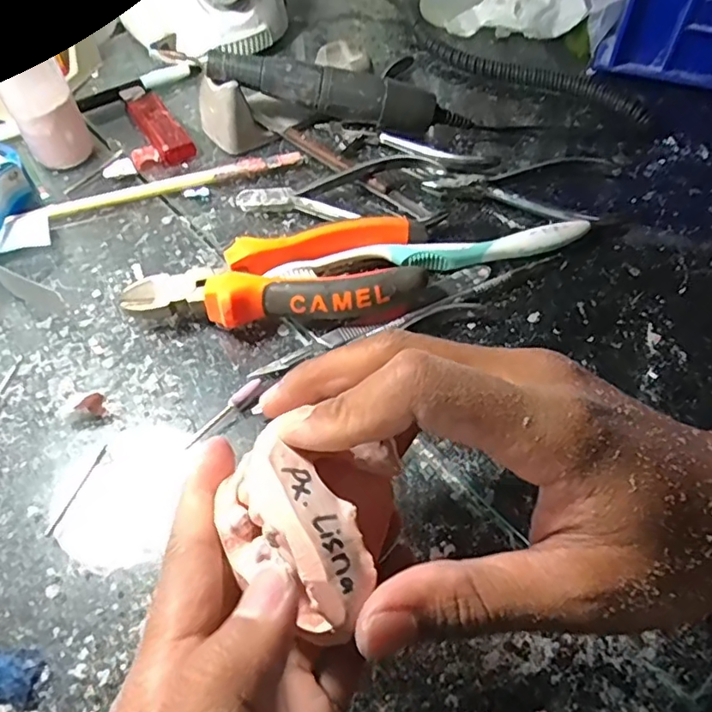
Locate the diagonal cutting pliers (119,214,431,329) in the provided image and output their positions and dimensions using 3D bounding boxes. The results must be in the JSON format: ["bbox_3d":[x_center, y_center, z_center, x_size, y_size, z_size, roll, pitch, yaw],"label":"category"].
[{"bbox_3d":[-0.039,-0.040,0.294,0.149,0.026,0.056,-6,56,-4],"label":"diagonal cutting pliers"}]

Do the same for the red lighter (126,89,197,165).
[{"bbox_3d":[-0.133,-0.156,0.387,0.023,0.009,0.073,-30,61,-18],"label":"red lighter"}]

